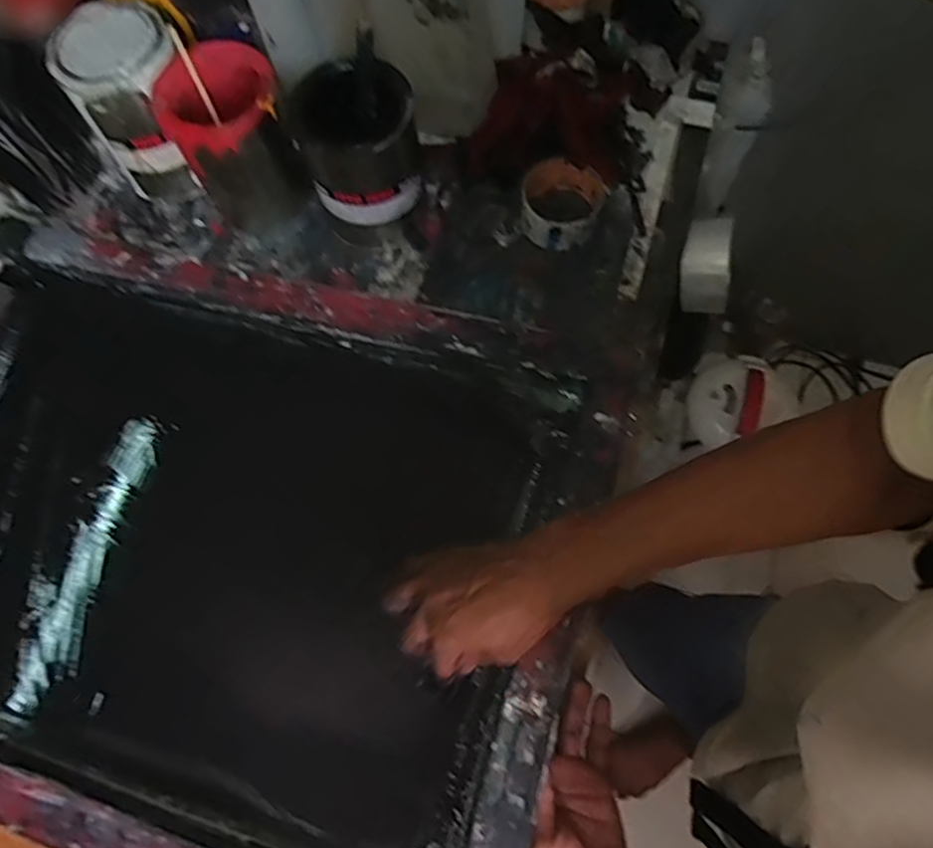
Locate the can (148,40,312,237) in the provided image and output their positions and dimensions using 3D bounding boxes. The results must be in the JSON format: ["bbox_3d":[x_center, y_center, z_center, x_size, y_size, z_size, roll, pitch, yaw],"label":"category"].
[{"bbox_3d":[-0.219,-0.269,0.615,0.101,0.145,0.095,-1,71,2],"label":"can"}]

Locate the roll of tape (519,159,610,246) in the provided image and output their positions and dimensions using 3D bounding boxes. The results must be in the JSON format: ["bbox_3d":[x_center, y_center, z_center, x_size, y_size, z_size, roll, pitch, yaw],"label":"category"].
[{"bbox_3d":[0.094,-0.217,0.632,0.083,0.041,0.079,-1,71,2],"label":"roll of tape"}]

